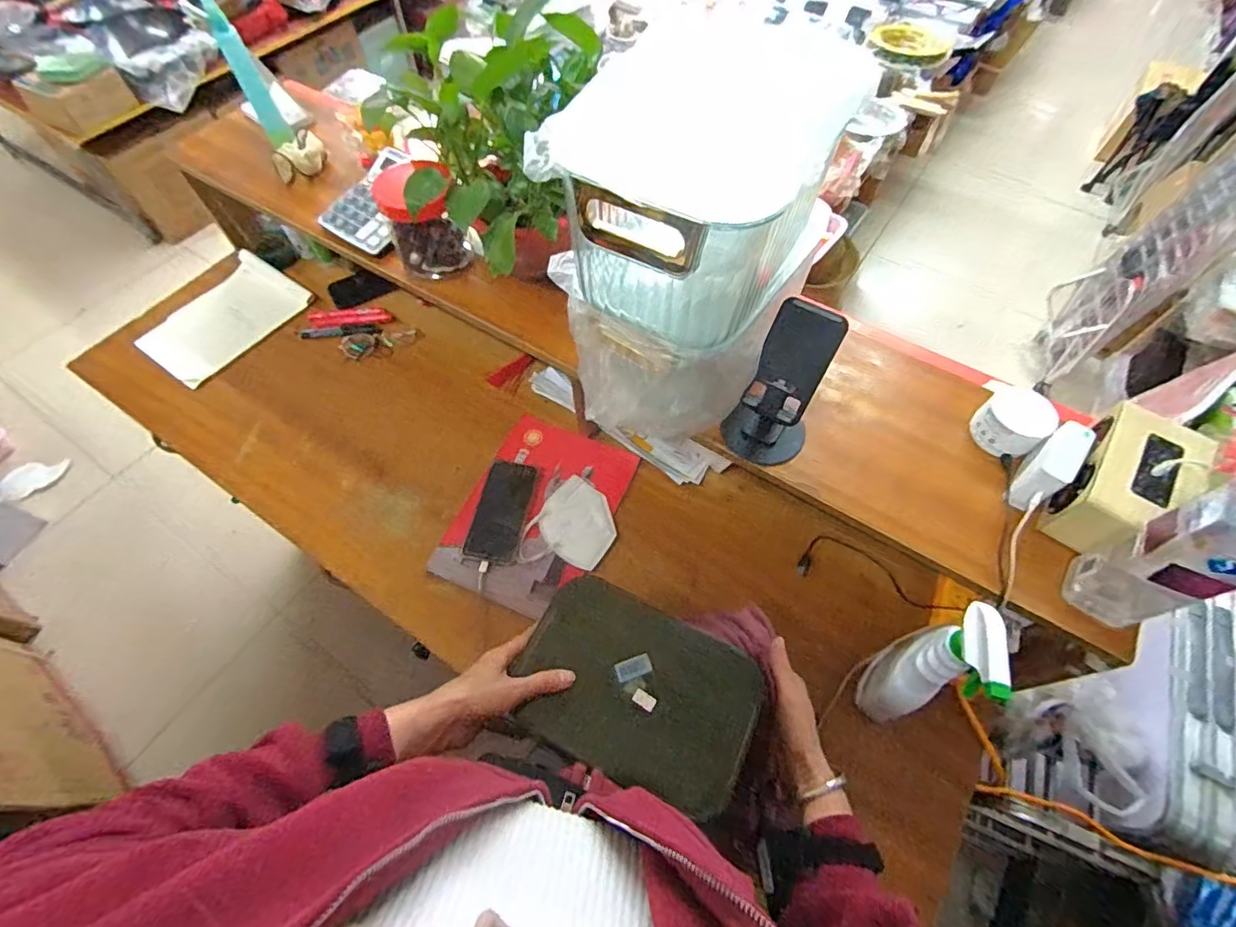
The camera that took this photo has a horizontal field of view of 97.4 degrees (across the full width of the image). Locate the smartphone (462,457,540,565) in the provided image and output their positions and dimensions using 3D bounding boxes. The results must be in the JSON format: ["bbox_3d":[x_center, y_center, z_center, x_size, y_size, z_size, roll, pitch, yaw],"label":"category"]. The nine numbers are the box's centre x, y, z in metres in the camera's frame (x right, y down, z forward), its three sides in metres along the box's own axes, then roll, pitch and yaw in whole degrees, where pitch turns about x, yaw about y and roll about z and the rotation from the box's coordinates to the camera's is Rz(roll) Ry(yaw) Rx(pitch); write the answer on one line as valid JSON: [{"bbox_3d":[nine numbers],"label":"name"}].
[{"bbox_3d":[-0.165,0.066,0.781,0.073,0.008,0.153,12,64,4],"label":"smartphone"}]

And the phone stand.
[{"bbox_3d":[0.167,-0.076,0.565,0.085,0.160,0.077,23,62,13],"label":"phone stand"}]

